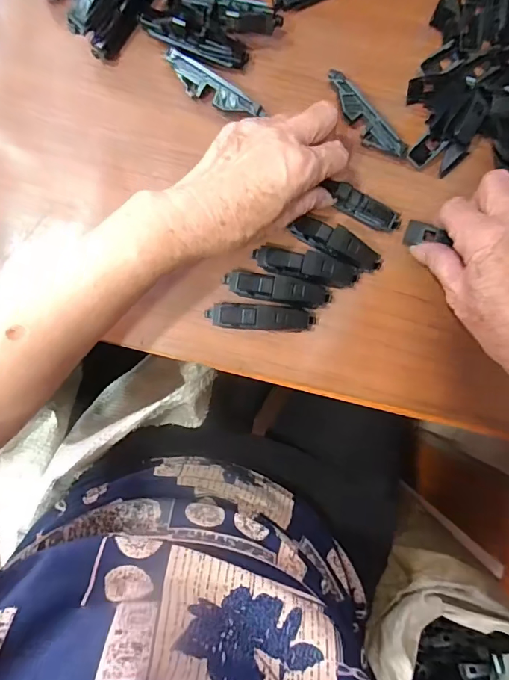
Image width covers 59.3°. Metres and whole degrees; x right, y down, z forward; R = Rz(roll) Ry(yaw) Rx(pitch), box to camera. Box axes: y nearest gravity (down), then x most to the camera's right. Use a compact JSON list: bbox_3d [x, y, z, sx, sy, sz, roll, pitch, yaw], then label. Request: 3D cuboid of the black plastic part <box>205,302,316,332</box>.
[{"bbox_3d":[0.006,-0.017,0.342,0.083,0.023,0.019,3,93,-5],"label":"black plastic part"}]

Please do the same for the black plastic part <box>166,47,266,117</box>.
[{"bbox_3d":[-0.031,-0.183,0.331,0.077,0.016,0.019,32,90,-6],"label":"black plastic part"}]

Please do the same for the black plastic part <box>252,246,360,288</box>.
[{"bbox_3d":[0.041,-0.056,0.341,0.082,0.022,0.021,15,92,-6],"label":"black plastic part"}]

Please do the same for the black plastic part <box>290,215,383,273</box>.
[{"bbox_3d":[0.066,-0.073,0.341,0.070,0.021,0.018,29,90,-6],"label":"black plastic part"}]

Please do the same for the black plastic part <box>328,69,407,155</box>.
[{"bbox_3d":[0.082,-0.166,0.339,0.017,0.018,0.080,-44,96,-1],"label":"black plastic part"}]

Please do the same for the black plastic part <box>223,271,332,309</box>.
[{"bbox_3d":[0.019,-0.038,0.341,0.083,0.024,0.020,8,93,-6],"label":"black plastic part"}]

